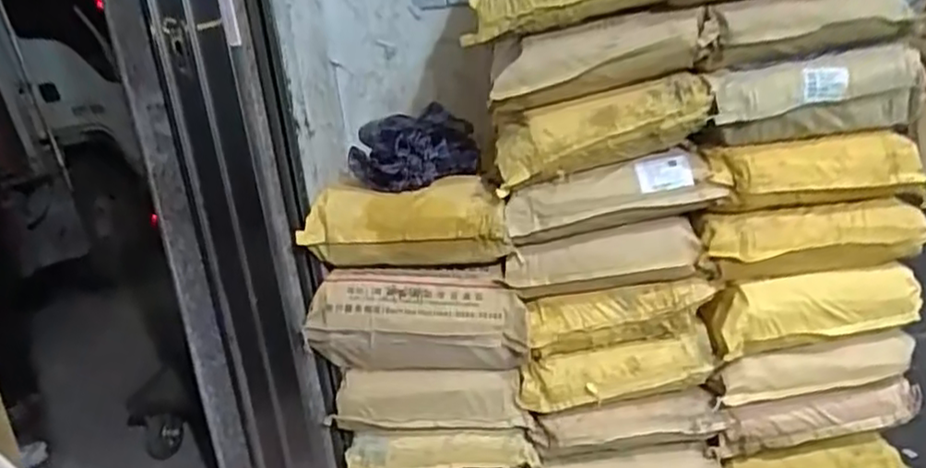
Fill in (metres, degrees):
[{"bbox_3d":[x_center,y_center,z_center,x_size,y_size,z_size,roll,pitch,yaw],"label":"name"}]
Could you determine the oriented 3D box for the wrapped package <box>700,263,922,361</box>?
[{"bbox_3d":[0.729,0.152,1.425,0.414,0.144,0.099,-6,14,3],"label":"wrapped package"}]

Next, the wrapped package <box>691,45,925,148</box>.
[{"bbox_3d":[0.696,-0.271,1.352,0.419,0.152,0.139,-6,14,2],"label":"wrapped package"}]

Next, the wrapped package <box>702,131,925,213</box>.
[{"bbox_3d":[0.718,-0.123,1.381,0.413,0.134,0.111,-6,14,3],"label":"wrapped package"}]

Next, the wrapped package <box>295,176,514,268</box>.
[{"bbox_3d":[-0.114,-0.018,1.391,0.406,0.159,0.135,-4,14,8],"label":"wrapped package"}]

